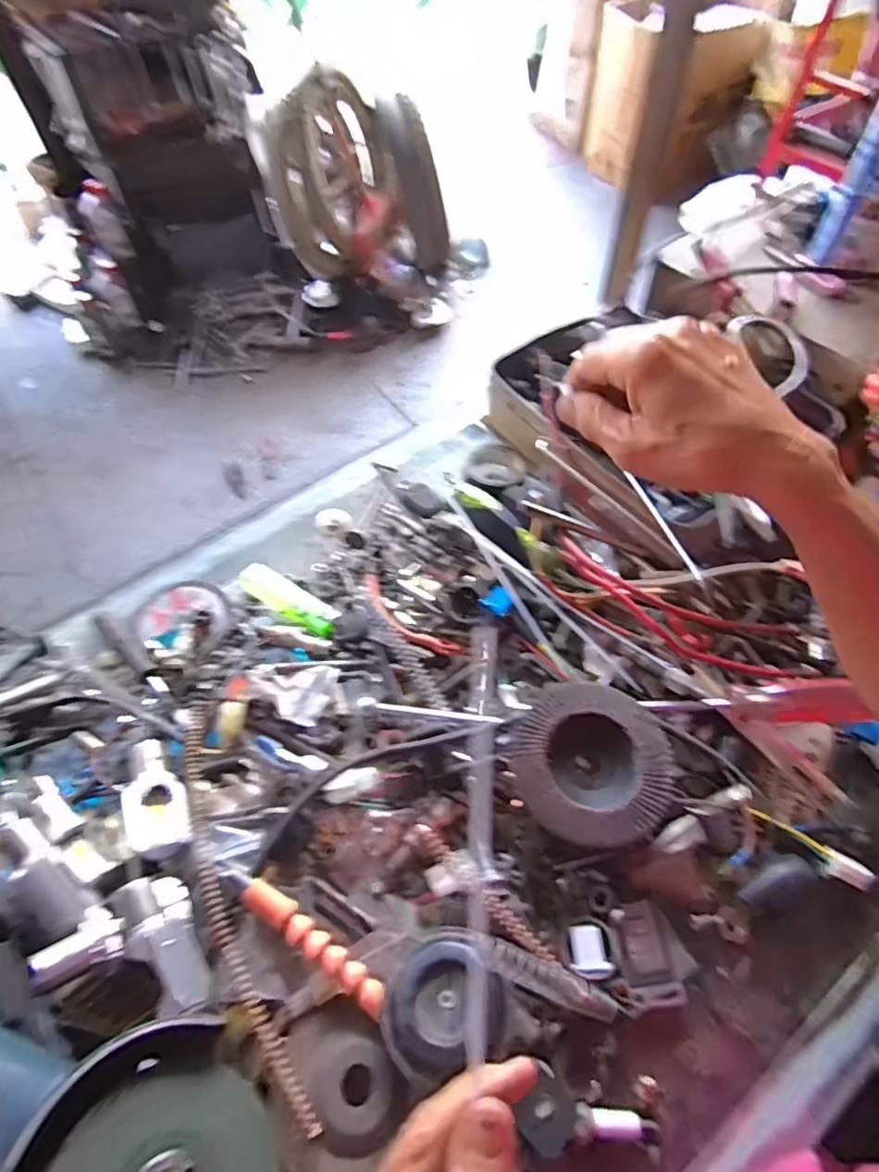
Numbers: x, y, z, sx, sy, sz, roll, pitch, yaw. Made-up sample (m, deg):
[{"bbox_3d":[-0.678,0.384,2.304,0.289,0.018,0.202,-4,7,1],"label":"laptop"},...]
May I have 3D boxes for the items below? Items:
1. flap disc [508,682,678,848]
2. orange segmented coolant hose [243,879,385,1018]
[{"bbox_3d":[0.094,0.108,0.367,0.100,0.018,0.092,0,58,1],"label":"flap disc"},{"bbox_3d":[-0.068,0.196,0.325,0.093,0.016,0.019,39,33,7],"label":"orange segmented coolant hose"}]

